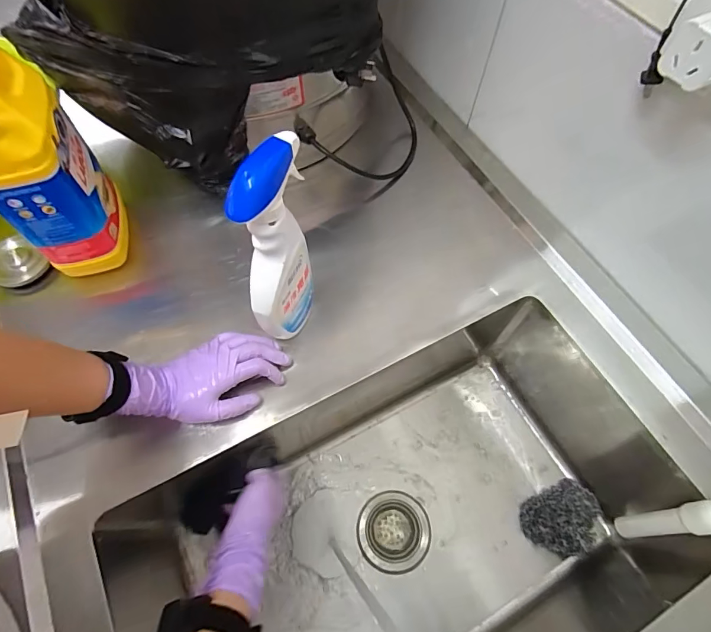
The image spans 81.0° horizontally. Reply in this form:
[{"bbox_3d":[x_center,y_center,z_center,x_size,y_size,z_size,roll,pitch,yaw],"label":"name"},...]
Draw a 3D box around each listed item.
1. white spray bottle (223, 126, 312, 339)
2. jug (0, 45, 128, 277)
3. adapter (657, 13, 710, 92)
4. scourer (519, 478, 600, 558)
[{"bbox_3d":[-0.092,-0.066,0.444,0.060,0.241,0.087,27,57,18],"label":"white spray bottle"},{"bbox_3d":[-0.368,-0.174,0.495,0.082,0.286,0.133,-13,65,-8],"label":"jug"},{"bbox_3d":[0.285,-0.214,0.337,0.041,0.043,0.043,-19,66,-10],"label":"adapter"},{"bbox_3d":[0.329,0.320,0.653,0.123,0.036,0.094,-23,67,-12],"label":"scourer"}]

